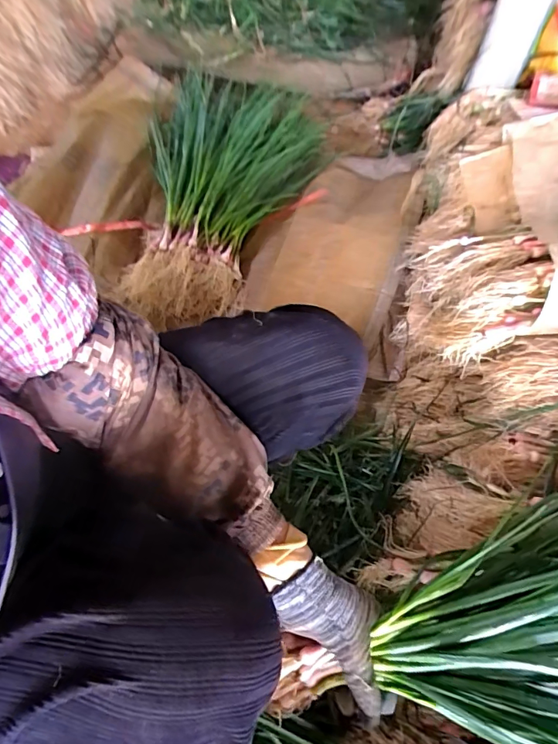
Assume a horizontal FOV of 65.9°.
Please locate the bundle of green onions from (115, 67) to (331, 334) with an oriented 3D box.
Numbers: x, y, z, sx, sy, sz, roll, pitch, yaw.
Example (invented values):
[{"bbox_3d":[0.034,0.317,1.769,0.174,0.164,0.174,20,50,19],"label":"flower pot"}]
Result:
[{"bbox_3d":[-0.121,-0.402,0.902,0.371,0.117,0.572,12,67,7],"label":"bundle of green onions"}]

